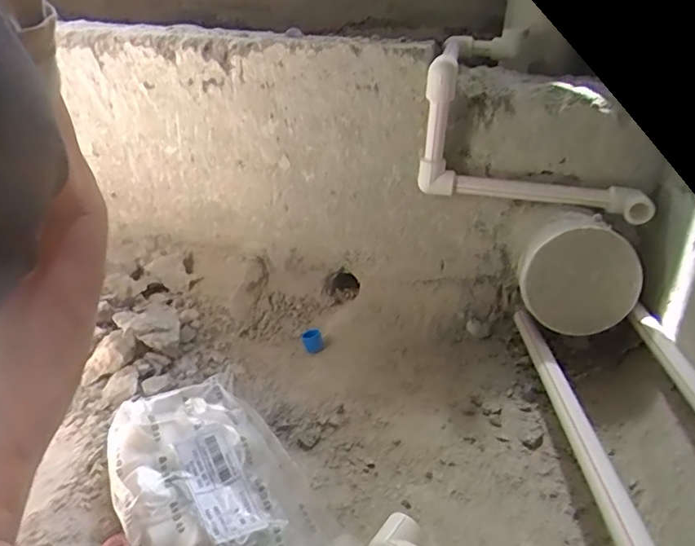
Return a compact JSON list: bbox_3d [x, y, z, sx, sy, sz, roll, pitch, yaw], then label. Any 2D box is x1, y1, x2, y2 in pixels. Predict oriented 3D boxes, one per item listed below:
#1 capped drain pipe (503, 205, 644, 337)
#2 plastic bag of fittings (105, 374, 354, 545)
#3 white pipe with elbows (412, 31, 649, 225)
[{"bbox_3d":[0.235,-0.015,0.575,0.110,0.095,0.139,6,26,5],"label":"capped drain pipe"},{"bbox_3d":[-0.106,0.167,0.413,0.144,0.047,0.219,-11,29,-26],"label":"plastic bag of fittings"},{"bbox_3d":[0.208,-0.158,0.578,0.253,0.172,0.075,10,27,14],"label":"white pipe with elbows"}]

